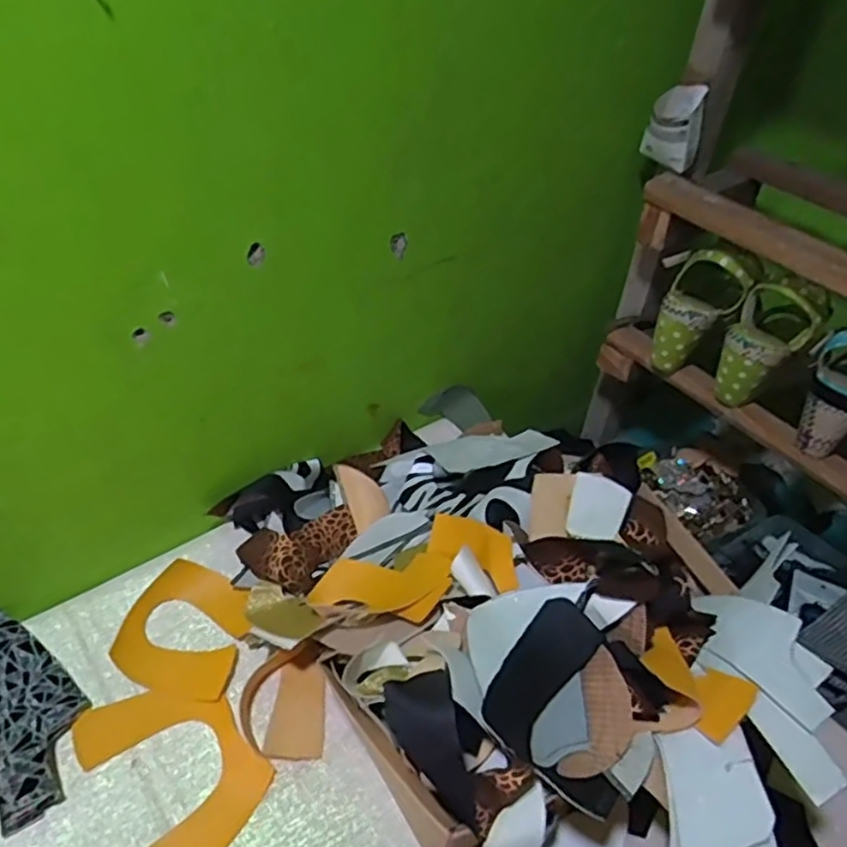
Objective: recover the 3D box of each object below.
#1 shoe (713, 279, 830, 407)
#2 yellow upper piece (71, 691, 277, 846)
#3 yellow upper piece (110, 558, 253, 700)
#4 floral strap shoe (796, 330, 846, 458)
[{"bbox_3d":[0.354,-0.087,0.731,0.059,0.147,0.081,3,35,-47],"label":"shoe"},{"bbox_3d":[-0.200,0.278,0.555,0.117,0.005,0.169,-28,54,-32],"label":"yellow upper piece"},{"bbox_3d":[-0.220,0.188,0.639,0.112,0.021,0.113,14,44,7],"label":"yellow upper piece"},{"bbox_3d":[0.419,-0.033,0.682,0.077,0.128,0.067,30,47,24],"label":"floral strap shoe"}]

